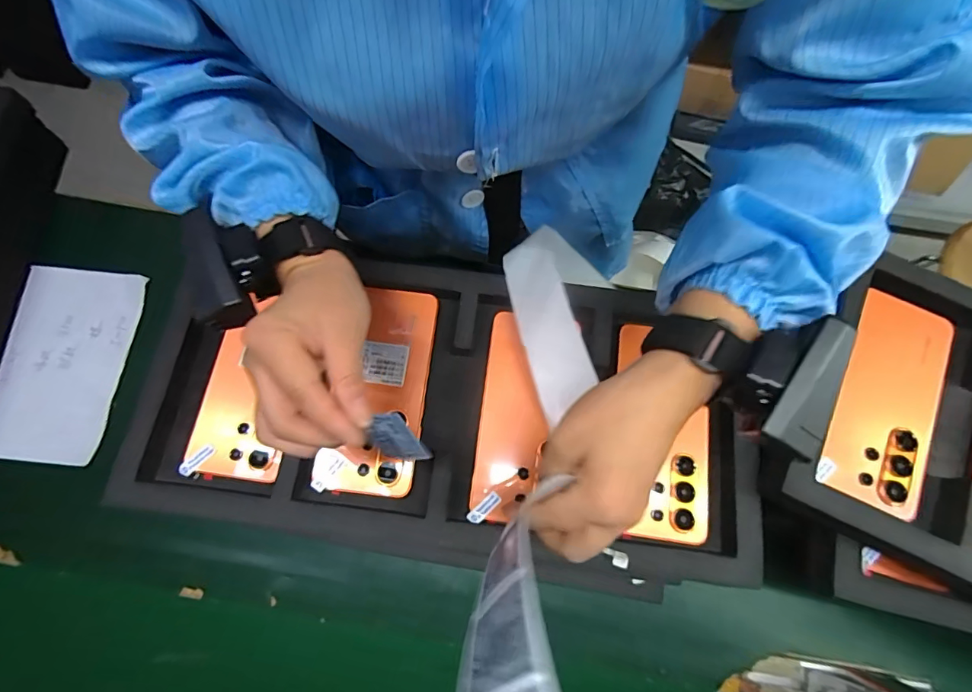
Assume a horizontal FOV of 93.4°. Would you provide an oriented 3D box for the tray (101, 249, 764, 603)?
[{"bbox_3d":[-0.028,0.053,0.384,0.484,0.061,0.249,11,76,2],"label":"tray"}]

